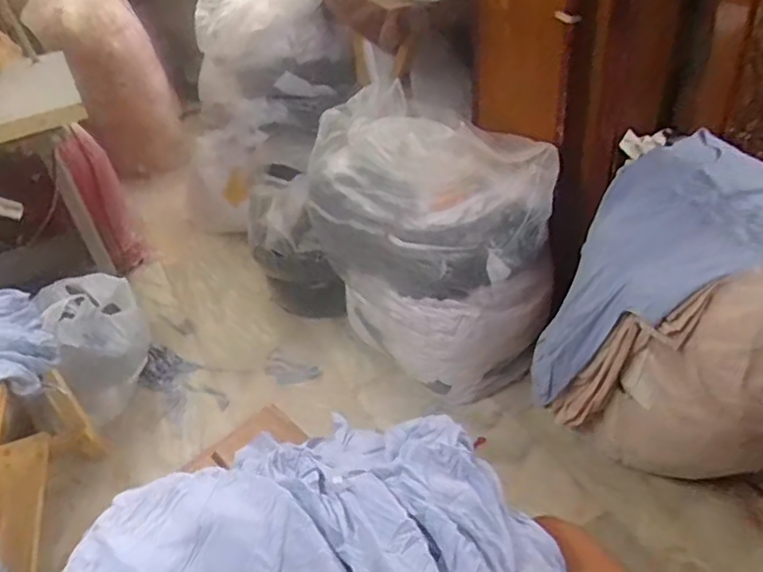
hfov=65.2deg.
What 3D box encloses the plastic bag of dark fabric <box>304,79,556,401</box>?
[{"bbox_3d":[0.110,-0.101,1.456,0.322,0.590,0.576,-33,45,-30],"label":"plastic bag of dark fabric"}]

